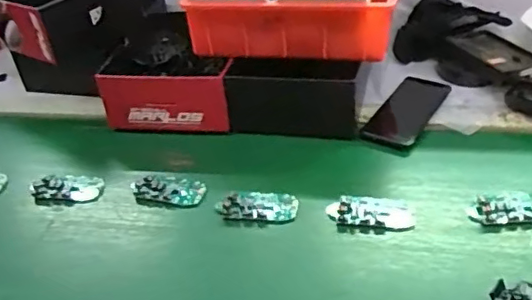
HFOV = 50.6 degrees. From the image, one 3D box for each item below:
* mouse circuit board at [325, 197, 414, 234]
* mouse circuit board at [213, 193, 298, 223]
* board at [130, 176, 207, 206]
[{"bbox_3d":[0.123,0.075,0.666,0.098,0.009,0.057,-1,37,7],"label":"mouse circuit board"},{"bbox_3d":[-0.010,0.070,0.690,0.097,0.012,0.043,1,37,10],"label":"mouse circuit board"},{"bbox_3d":[-0.127,0.052,0.729,0.097,0.012,0.042,1,37,10],"label":"board"}]

